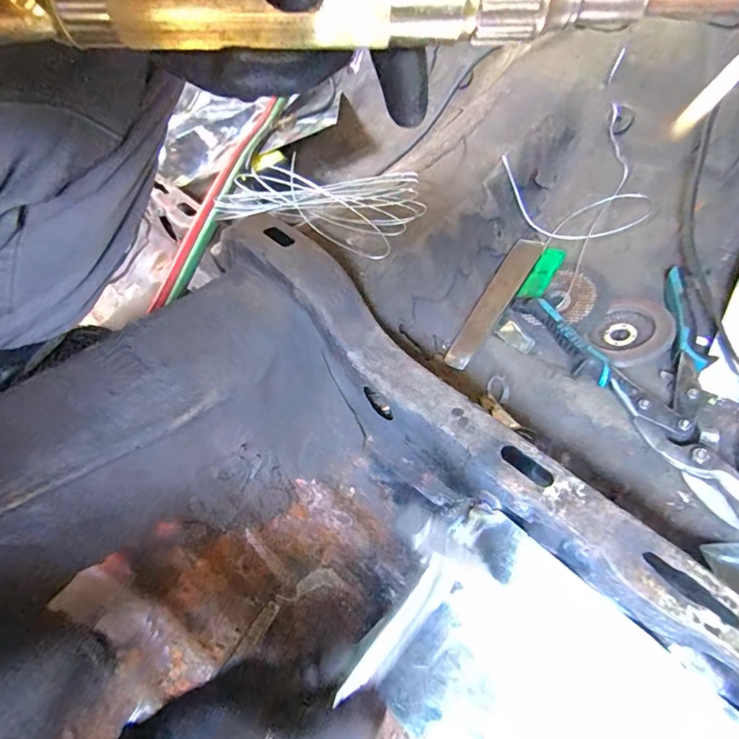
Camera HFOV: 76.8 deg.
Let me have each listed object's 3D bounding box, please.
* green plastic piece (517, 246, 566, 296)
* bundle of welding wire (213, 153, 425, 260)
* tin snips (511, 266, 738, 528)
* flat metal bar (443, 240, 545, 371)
[{"bbox_3d":[0.177,-0.099,0.481,0.024,0.010,0.066,30,80,27],"label":"green plastic piece"},{"bbox_3d":[-0.046,-0.182,0.496,0.204,0.020,0.134,19,54,20],"label":"bundle of welding wire"},{"bbox_3d":[0.258,-0.007,0.402,0.137,0.044,0.253,-20,51,-12],"label":"tin snips"},{"bbox_3d":[0.131,-0.073,0.483,0.033,0.008,0.178,22,66,30],"label":"flat metal bar"}]

